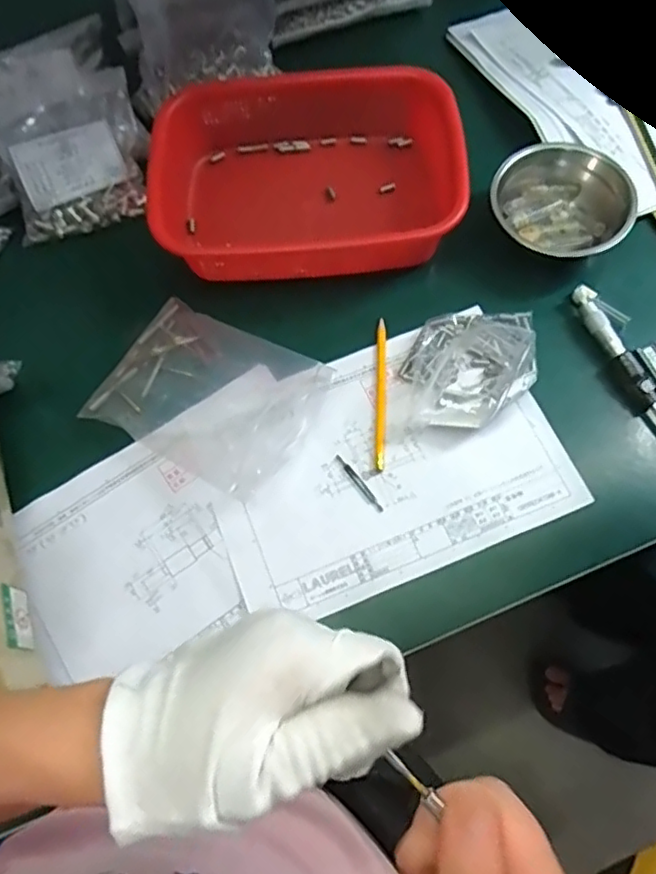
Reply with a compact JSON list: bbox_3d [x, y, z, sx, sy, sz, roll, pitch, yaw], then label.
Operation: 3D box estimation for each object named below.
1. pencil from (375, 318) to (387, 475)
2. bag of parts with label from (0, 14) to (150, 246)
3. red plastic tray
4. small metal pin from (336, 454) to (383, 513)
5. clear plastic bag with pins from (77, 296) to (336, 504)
[{"bbox_3d":[0.049,-0.041,0.565,0.009,0.007,0.147,1,70,3],"label":"pencil"},{"bbox_3d":[-0.286,-0.344,0.676,0.153,0.058,0.253,-17,70,-4],"label":"bag of parts with label"},{"bbox_3d":[-0.023,-0.264,0.619,0.291,0.072,0.203,-4,70,1],"label":"red plastic tray"},{"bbox_3d":[0.027,0.039,0.533,0.007,0.004,0.062,-36,73,-10],"label":"small metal pin"},{"bbox_3d":[-0.105,-0.039,0.567,0.184,0.014,0.139,28,73,11],"label":"clear plastic bag with pins"}]

